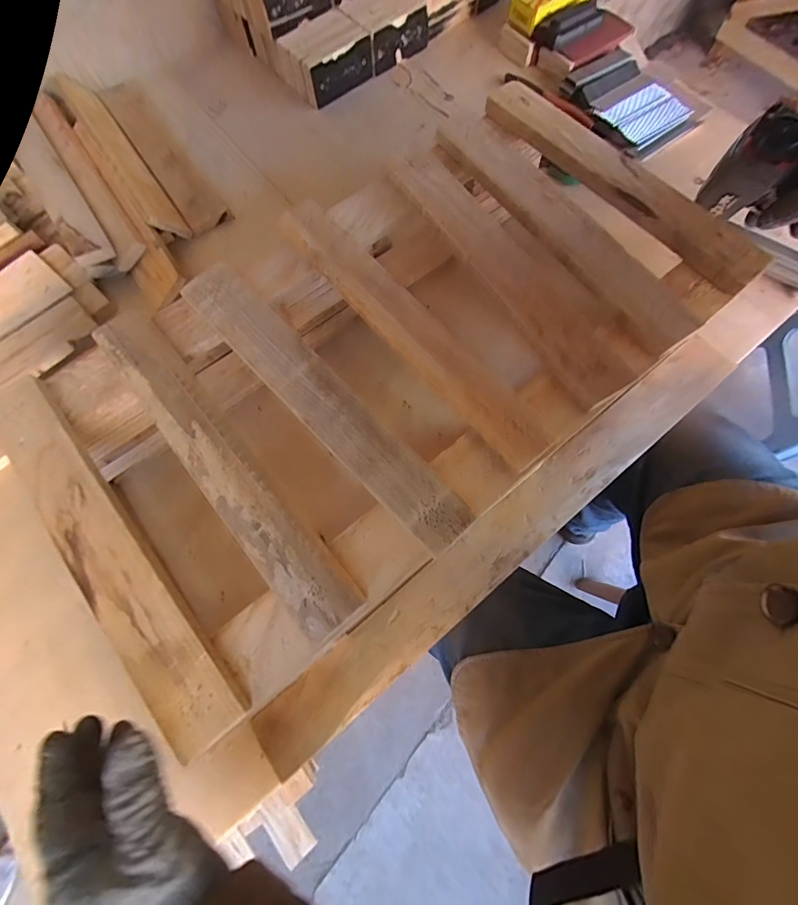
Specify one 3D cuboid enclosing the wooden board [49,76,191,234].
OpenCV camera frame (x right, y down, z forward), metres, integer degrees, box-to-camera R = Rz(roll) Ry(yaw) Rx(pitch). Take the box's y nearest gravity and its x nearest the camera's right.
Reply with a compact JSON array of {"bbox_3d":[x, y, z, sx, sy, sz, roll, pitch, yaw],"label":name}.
[{"bbox_3d":[-0.405,-0.434,0.598,0.332,0.056,0.014,54,126,13],"label":"wooden board"}]

